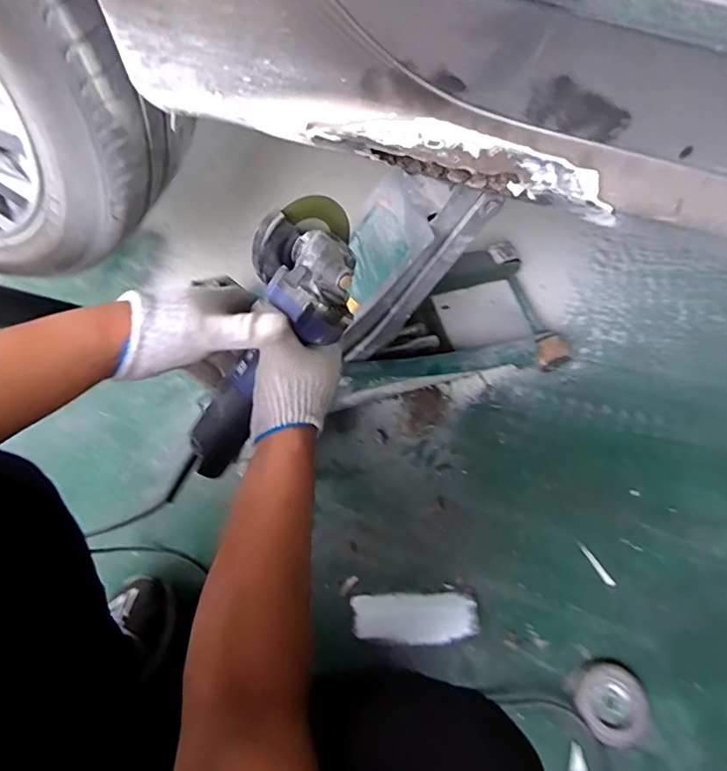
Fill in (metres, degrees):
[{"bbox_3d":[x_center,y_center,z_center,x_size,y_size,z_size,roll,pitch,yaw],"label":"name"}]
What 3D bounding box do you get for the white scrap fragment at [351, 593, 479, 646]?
[{"bbox_3d":[0.075,0.341,0.741,0.175,0.013,0.064,-3,62,2],"label":"white scrap fragment"}]

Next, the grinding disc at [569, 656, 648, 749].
[{"bbox_3d":[0.344,0.435,0.699,0.098,0.018,0.097,0,67,-1],"label":"grinding disc"}]

